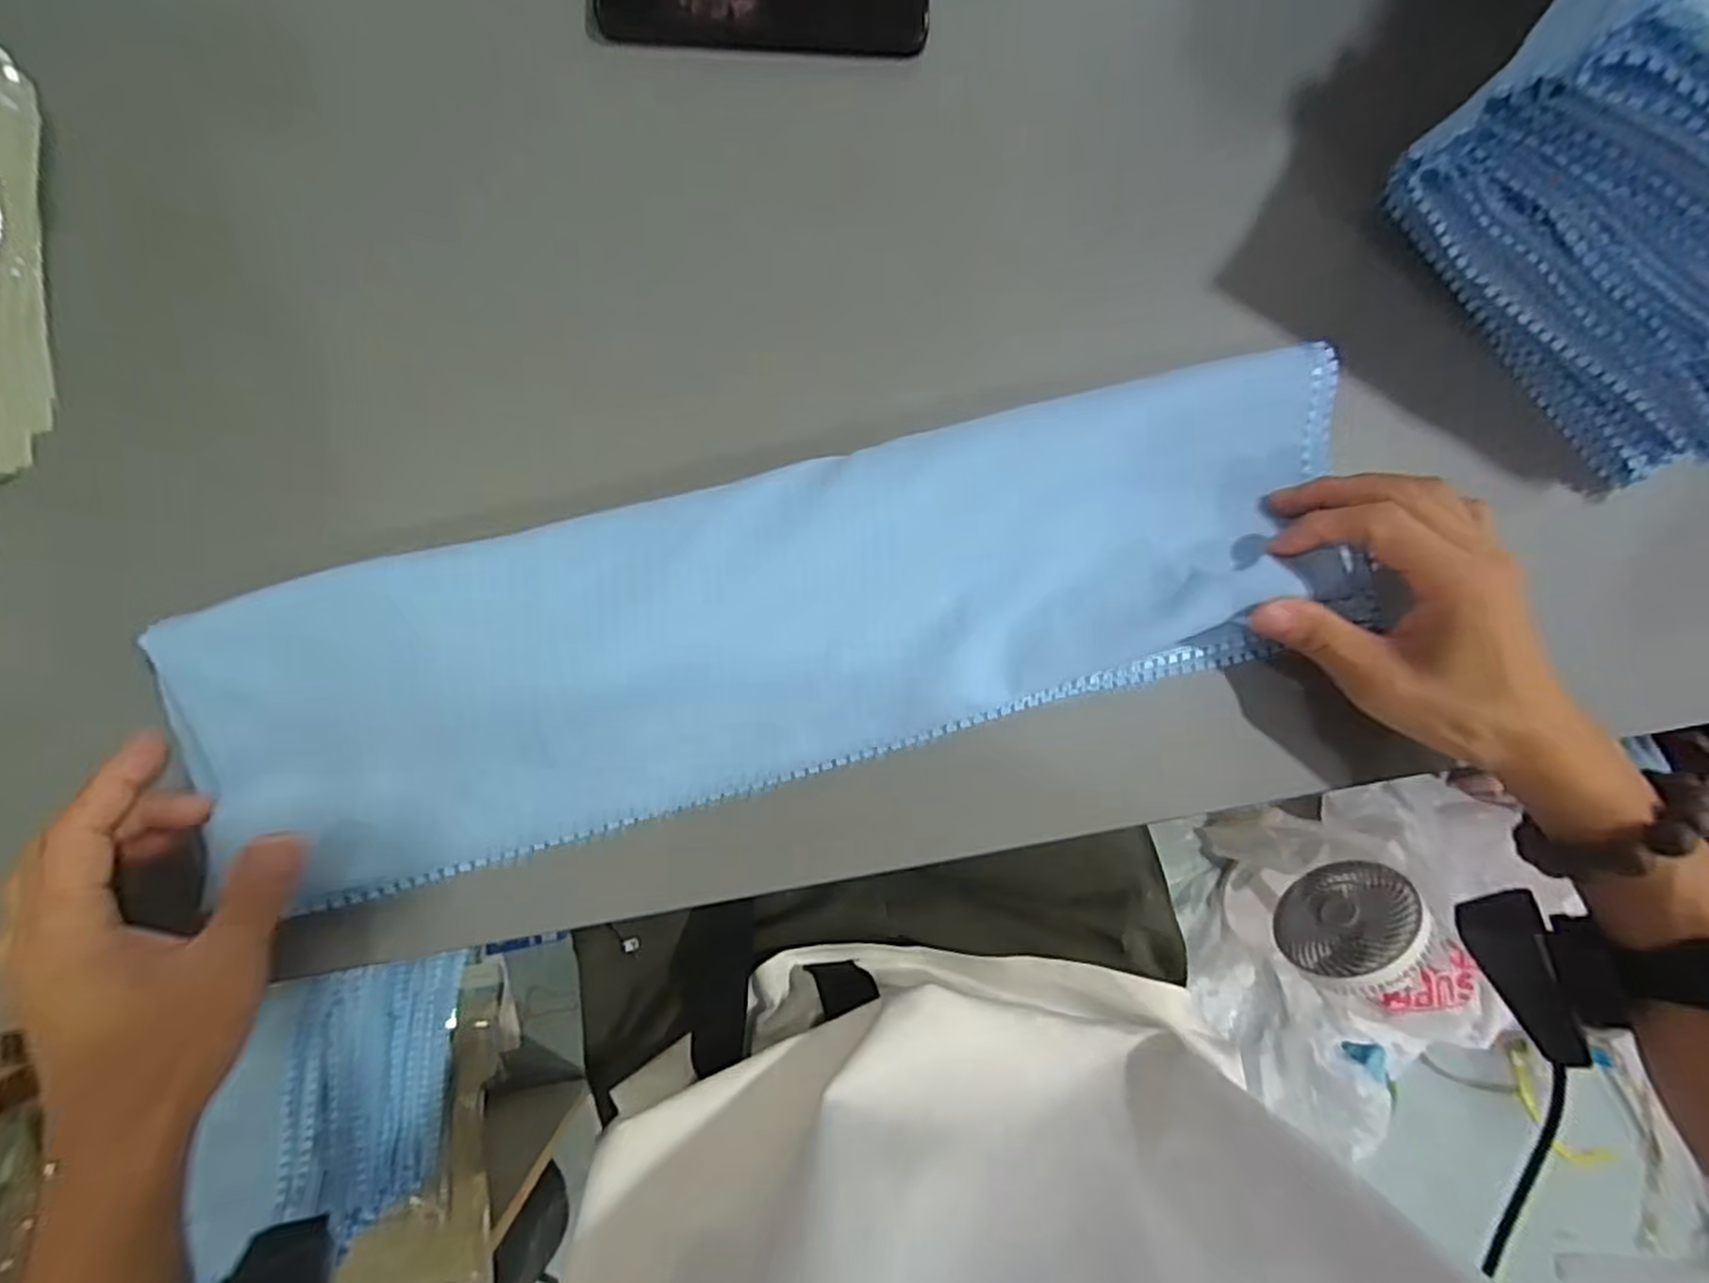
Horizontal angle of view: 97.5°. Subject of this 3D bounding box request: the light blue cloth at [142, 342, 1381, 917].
[{"bbox_3d":[-0.021,-0.009,0.344,0.527,0.027,0.140,-15,98,-7],"label":"light blue cloth"}]

